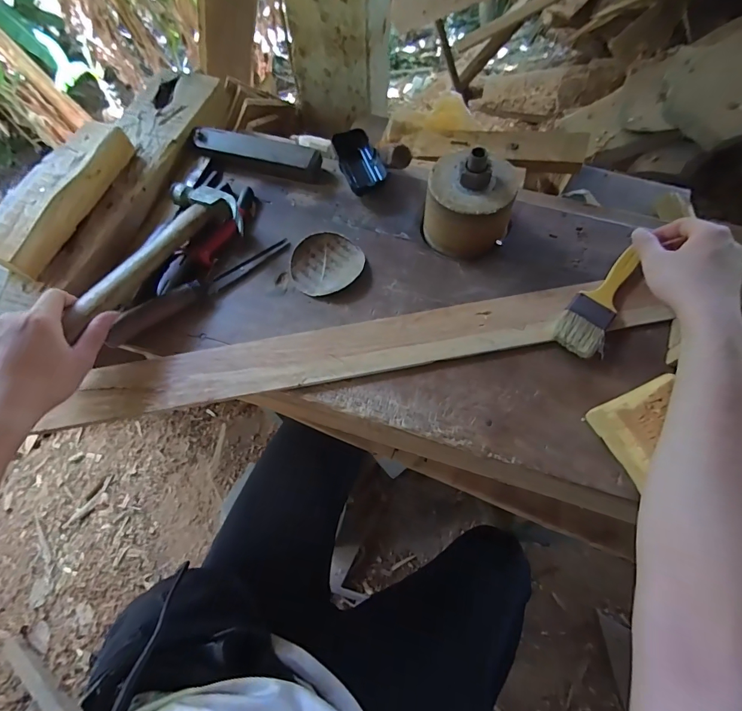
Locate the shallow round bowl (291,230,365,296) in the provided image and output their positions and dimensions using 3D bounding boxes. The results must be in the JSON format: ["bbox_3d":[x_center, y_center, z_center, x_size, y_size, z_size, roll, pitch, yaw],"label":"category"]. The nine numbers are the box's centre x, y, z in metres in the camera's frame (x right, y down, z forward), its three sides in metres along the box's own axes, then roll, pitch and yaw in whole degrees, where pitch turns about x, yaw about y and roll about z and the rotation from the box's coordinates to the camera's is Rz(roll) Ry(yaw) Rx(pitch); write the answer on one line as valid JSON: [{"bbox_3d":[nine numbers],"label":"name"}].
[{"bbox_3d":[-0.055,-0.115,0.490,0.089,0.014,0.083,-1,65,3],"label":"shallow round bowl"}]

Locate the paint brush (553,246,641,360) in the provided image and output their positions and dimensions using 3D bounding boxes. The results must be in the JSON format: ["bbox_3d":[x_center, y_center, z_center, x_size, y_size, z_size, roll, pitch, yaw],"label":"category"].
[{"bbox_3d":[0.258,-0.063,0.445,0.051,0.013,0.148,34,72,17],"label":"paint brush"}]

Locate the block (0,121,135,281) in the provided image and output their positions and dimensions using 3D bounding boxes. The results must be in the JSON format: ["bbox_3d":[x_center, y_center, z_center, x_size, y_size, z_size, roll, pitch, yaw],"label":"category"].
[{"bbox_3d":[-0.374,-0.195,0.480,0.052,0.042,0.217,16,68,8],"label":"block"}]

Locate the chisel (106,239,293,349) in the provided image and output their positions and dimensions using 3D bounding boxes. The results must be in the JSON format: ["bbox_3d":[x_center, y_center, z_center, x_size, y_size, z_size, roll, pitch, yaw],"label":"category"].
[{"bbox_3d":[-0.203,-0.083,0.477,0.230,0.025,0.021,-34,67,-12],"label":"chisel"}]

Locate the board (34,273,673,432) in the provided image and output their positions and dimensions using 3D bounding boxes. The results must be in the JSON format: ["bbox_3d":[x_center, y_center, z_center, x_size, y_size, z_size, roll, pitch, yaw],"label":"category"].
[{"bbox_3d":[-0.008,-0.007,0.441,0.636,0.015,0.067,-10,64,-1],"label":"board"}]

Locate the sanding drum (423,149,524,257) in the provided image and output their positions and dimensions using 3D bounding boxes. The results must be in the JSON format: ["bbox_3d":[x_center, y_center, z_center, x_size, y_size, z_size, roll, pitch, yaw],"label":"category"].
[{"bbox_3d":[0.116,-0.181,0.469,0.104,0.099,0.092,12,66,9],"label":"sanding drum"}]

